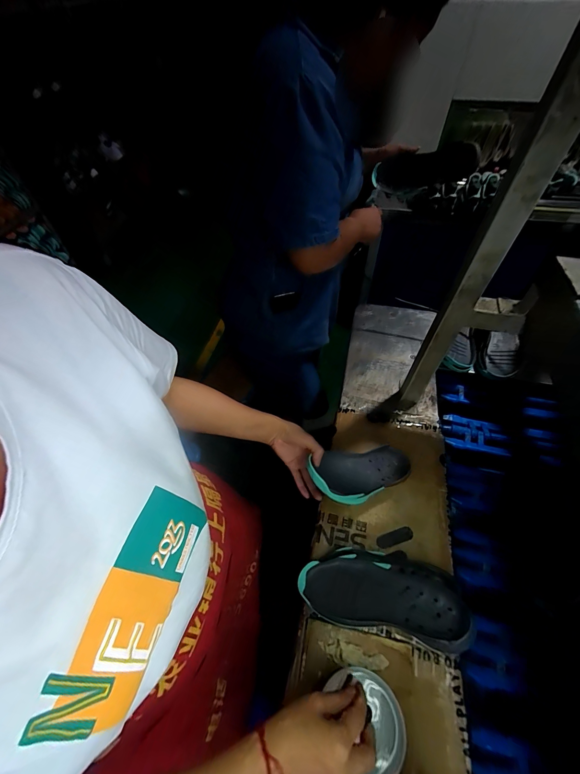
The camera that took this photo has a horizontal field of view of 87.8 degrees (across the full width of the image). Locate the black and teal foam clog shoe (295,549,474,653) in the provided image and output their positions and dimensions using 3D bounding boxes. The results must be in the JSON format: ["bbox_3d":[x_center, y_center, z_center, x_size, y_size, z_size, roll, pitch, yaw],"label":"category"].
[{"bbox_3d":[0.143,0.321,0.480,0.246,0.099,0.116,10,56,7],"label":"black and teal foam clog shoe"}]

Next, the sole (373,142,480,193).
[{"bbox_3d":[0.326,-0.538,0.754,0.257,0.080,0.052,21,55,42],"label":"sole"}]

